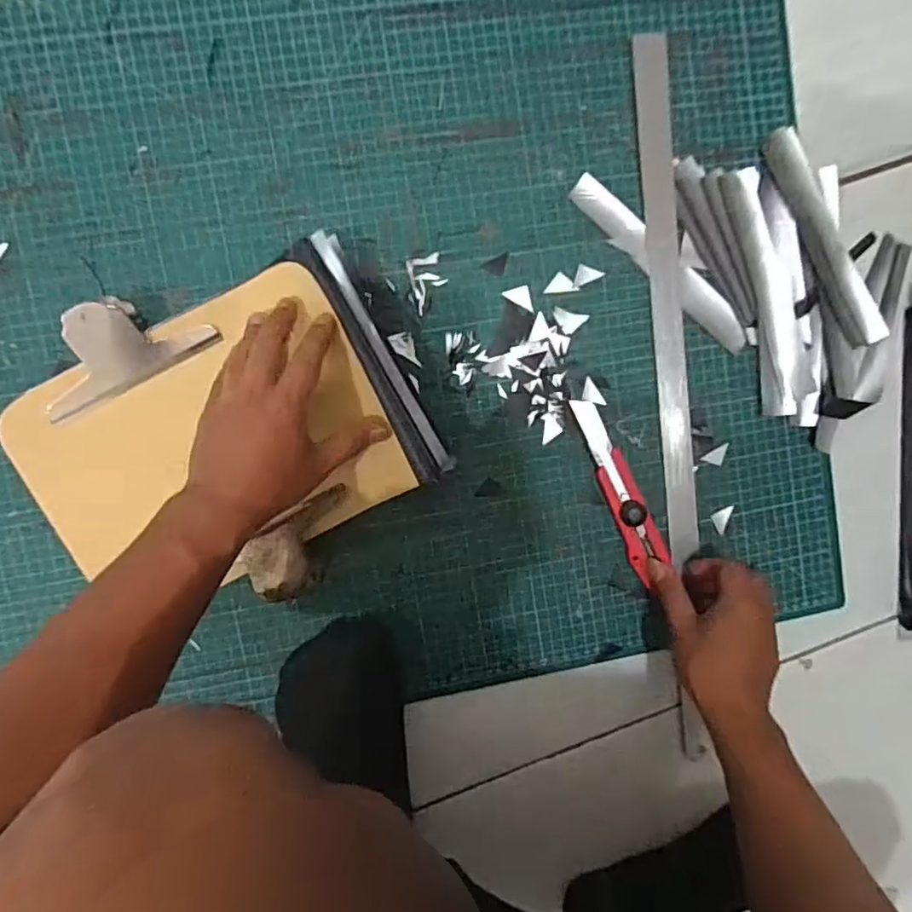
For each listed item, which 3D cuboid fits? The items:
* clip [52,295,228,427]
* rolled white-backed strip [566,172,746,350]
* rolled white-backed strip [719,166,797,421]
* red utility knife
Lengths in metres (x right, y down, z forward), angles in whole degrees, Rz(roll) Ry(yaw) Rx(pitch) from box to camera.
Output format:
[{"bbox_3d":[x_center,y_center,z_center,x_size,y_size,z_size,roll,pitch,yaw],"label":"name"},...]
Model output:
[{"bbox_3d":[-0.258,-0.084,0.453,0.131,0.034,0.064,-31,97,-3],"label":"clip"},{"bbox_3d":[0.175,-0.161,0.503,0.196,0.008,0.027,40,90,-7],"label":"rolled white-backed strip"},{"bbox_3d":[0.267,-0.139,0.509,0.036,0.013,0.209,-13,96,-5],"label":"rolled white-backed strip"},{"bbox_3d":[0.142,0.027,0.509,0.033,0.015,0.160,-25,96,-4],"label":"red utility knife"}]

